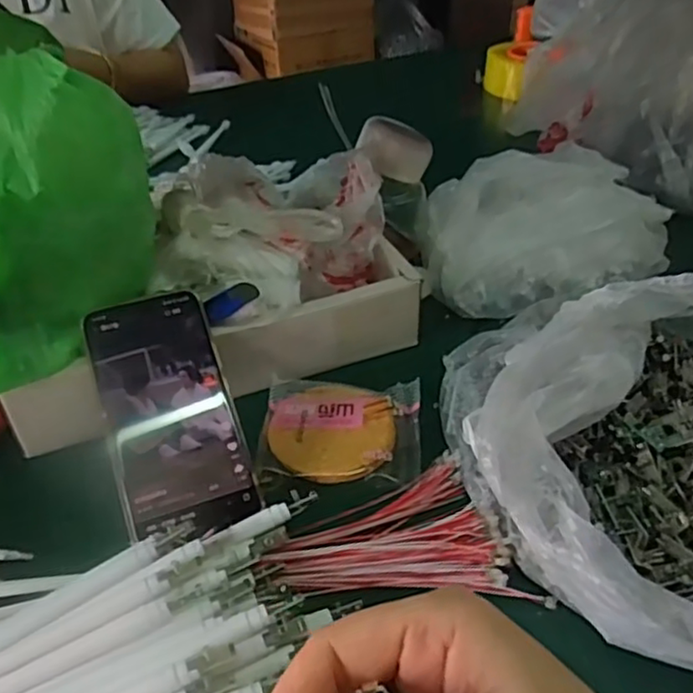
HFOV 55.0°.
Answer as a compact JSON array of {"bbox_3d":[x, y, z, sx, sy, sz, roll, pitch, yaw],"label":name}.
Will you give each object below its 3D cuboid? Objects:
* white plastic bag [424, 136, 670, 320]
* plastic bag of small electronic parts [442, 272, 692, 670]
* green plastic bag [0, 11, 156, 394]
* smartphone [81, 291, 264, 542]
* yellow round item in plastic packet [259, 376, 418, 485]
[{"bbox_3d":[0.185,-0.120,0.599,0.248,0.080,0.160,-11,39,-11],"label":"white plastic bag"},{"bbox_3d":[0.211,0.040,0.362,0.256,0.119,0.203,-29,48,-27],"label":"plastic bag of small electronic parts"},{"bbox_3d":[-0.188,-0.077,0.383,0.154,0.180,0.085,-27,44,-28],"label":"green plastic bag"},{"bbox_3d":[-0.108,0.039,0.409,0.075,0.009,0.152,-17,70,-16],"label":"smartphone"},{"bbox_3d":[-0.003,0.054,0.452,0.103,0.014,0.093,2,44,3],"label":"yellow round item in plastic packet"}]

